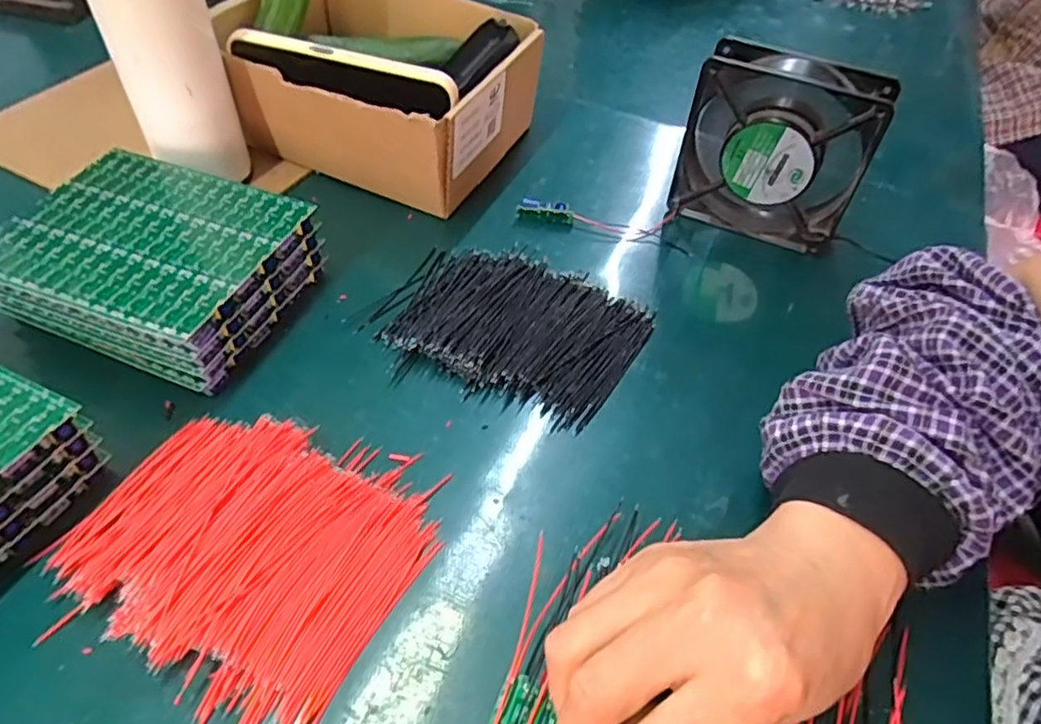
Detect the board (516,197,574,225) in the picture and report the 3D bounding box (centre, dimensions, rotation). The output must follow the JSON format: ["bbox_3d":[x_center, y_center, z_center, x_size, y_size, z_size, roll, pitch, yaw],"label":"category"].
[{"bbox_3d":[0.019,-0.112,0.494,0.042,0.012,0.017,15,49,8],"label":"board"}]

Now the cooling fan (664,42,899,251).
[{"bbox_3d":[0.176,-0.146,0.464,0.118,0.122,0.034,24,51,15],"label":"cooling fan"}]

